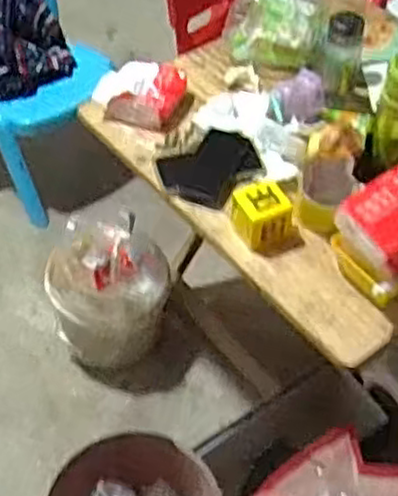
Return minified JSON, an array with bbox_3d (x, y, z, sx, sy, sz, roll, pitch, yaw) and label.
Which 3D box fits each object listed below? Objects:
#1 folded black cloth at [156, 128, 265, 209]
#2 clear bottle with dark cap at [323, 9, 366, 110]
[{"bbox_3d":[0.019,-0.134,1.171,0.132,0.034,0.145,29,55,21],"label":"folded black cloth"},{"bbox_3d":[0.242,-0.318,1.238,0.064,0.140,0.061,11,51,8],"label":"clear bottle with dark cap"}]

